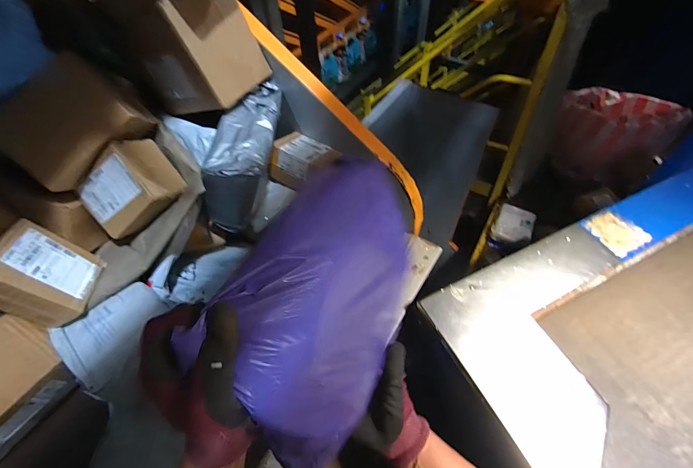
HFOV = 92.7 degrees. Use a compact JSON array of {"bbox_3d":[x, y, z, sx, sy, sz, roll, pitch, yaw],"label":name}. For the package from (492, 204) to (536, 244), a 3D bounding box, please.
[{"bbox_3d":[0.853,-0.046,1.682,0.180,0.057,0.244,24,58,19],"label":"package"}]

